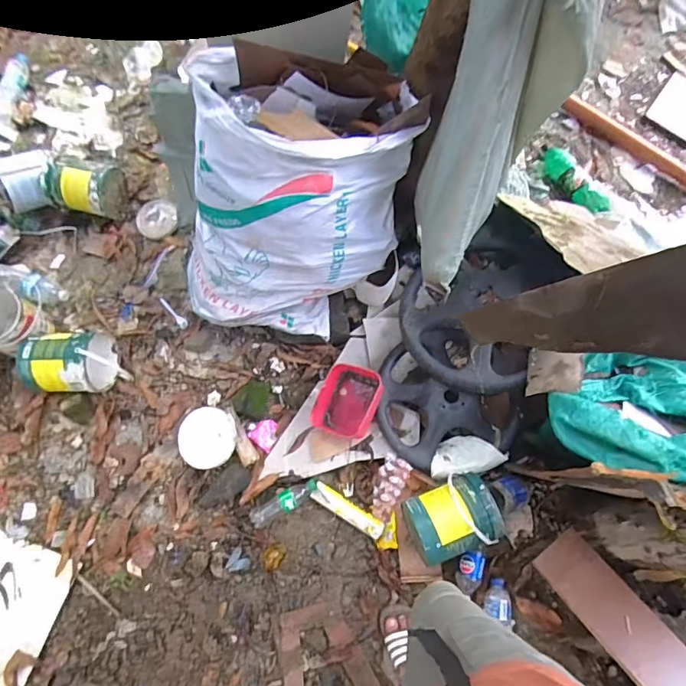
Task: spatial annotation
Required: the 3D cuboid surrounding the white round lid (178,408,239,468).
[{"bbox_3d":[-0.396,0.275,1.356,0.176,0.020,0.173,-2,77,7],"label":"white round lid"}]

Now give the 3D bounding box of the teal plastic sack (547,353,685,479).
[{"bbox_3d":[0.720,0.146,1.073,0.393,0.130,0.405,18,52,31],"label":"teal plastic sack"}]

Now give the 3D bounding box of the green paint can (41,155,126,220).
[{"bbox_3d":[-0.851,-0.520,1.529,0.180,0.168,0.153,15,64,7],"label":"green paint can"}]

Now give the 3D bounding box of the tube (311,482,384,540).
[{"bbox_3d":[0.012,0.466,1.287,0.221,0.039,0.050,28,66,13],"label":"tube"}]

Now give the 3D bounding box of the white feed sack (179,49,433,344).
[{"bbox_3d":[-0.147,-0.314,1.124,0.589,0.666,0.276,-6,63,-4],"label":"white feed sack"}]

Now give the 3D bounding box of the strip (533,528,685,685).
[{"bbox_3d":[0.648,0.646,1.045,0.134,0.020,0.435,-37,64,-8],"label":"strip"}]

